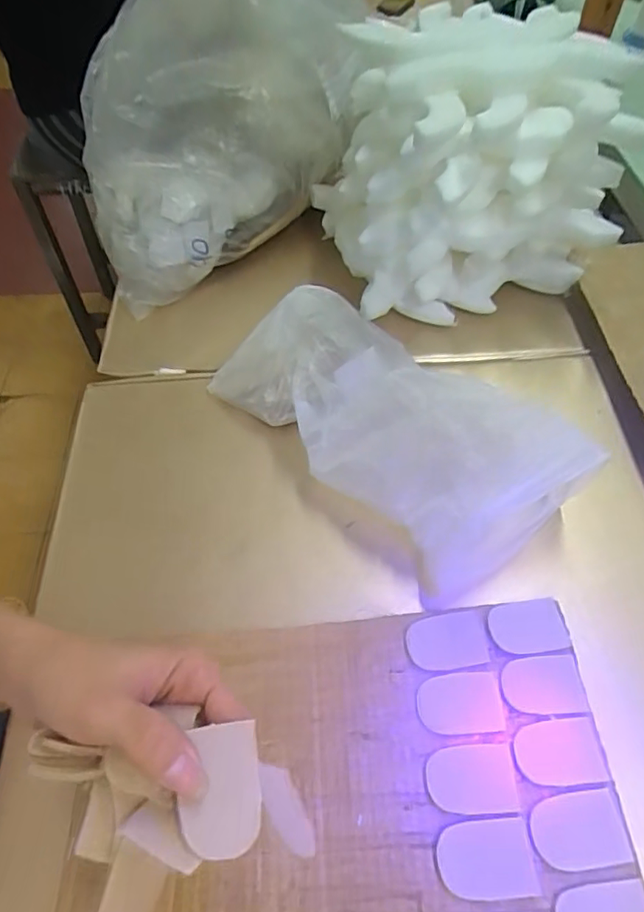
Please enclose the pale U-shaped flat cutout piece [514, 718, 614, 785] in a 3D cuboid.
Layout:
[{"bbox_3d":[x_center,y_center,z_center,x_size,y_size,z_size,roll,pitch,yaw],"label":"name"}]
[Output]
[{"bbox_3d":[0.131,0.163,0.316,0.048,0.004,0.032,-2,54,-3],"label":"pale U-shaped flat cutout piece"}]

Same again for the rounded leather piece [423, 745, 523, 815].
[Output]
[{"bbox_3d":[0.081,0.175,0.310,0.046,0.004,0.032,-1,54,-2],"label":"rounded leather piece"}]

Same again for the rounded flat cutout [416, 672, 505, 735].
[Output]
[{"bbox_3d":[0.080,0.143,0.332,0.047,0.004,0.032,-1,54,-1],"label":"rounded flat cutout"}]

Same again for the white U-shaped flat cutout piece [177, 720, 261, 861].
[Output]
[{"bbox_3d":[-0.040,0.134,0.229,0.031,0.004,0.045,4,52,-11],"label":"white U-shaped flat cutout piece"}]

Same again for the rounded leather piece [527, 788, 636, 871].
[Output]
[{"bbox_3d":[0.132,0.192,0.294,0.047,0.004,0.033,-4,54,-4],"label":"rounded leather piece"}]

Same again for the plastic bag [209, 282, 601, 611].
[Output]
[{"bbox_3d":[0.046,-0.037,0.418,0.131,0.079,0.263,-34,62,-23],"label":"plastic bag"}]

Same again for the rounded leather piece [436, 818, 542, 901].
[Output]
[{"bbox_3d":[0.083,0.202,0.287,0.047,0.004,0.032,-2,54,-2],"label":"rounded leather piece"}]

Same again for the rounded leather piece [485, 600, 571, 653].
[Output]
[{"bbox_3d":[0.128,0.107,0.357,0.048,0.005,0.032,-6,54,-5],"label":"rounded leather piece"}]

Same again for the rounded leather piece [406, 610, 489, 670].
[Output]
[{"bbox_3d":[0.077,0.114,0.352,0.049,0.004,0.033,-6,54,-5],"label":"rounded leather piece"}]

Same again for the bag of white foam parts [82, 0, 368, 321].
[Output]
[{"bbox_3d":[-0.109,-0.315,0.530,0.248,0.224,0.168,-23,58,-16],"label":"bag of white foam parts"}]

